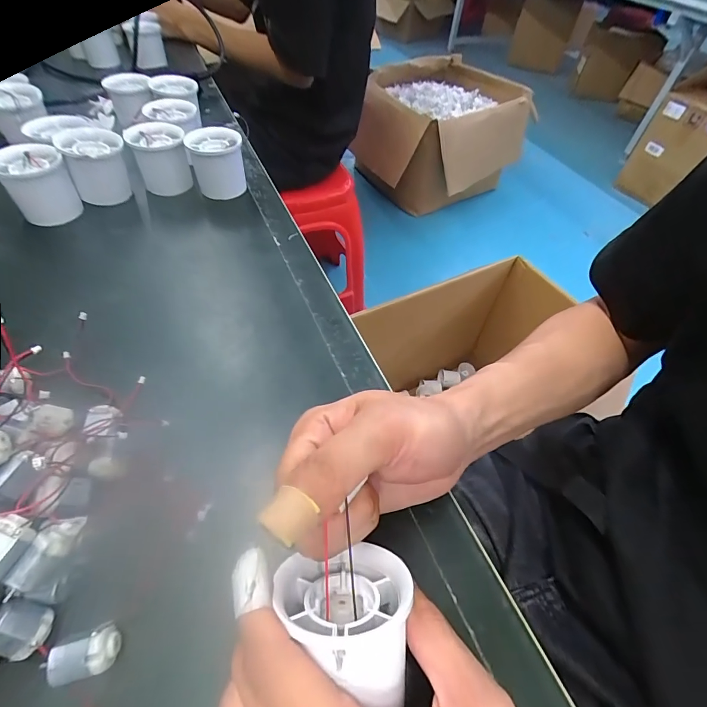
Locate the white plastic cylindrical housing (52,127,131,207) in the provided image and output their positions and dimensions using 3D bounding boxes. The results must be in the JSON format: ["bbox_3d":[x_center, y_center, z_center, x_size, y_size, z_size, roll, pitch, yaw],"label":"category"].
[{"bbox_3d":[-0.257,-0.188,0.385,0.056,0.056,0.054,-23,58,-21],"label":"white plastic cylindrical housing"}]

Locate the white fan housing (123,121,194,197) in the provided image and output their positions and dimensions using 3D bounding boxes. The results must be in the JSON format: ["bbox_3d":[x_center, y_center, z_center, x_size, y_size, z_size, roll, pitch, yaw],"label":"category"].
[{"bbox_3d":[-0.203,-0.204,0.402,0.051,0.057,0.056,-19,56,-18],"label":"white fan housing"}]

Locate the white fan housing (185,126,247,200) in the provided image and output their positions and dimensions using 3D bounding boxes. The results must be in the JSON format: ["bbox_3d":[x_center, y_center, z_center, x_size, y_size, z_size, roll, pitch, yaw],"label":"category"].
[{"bbox_3d":[-0.145,-0.203,0.405,0.054,0.055,0.054,-20,56,-19],"label":"white fan housing"}]

